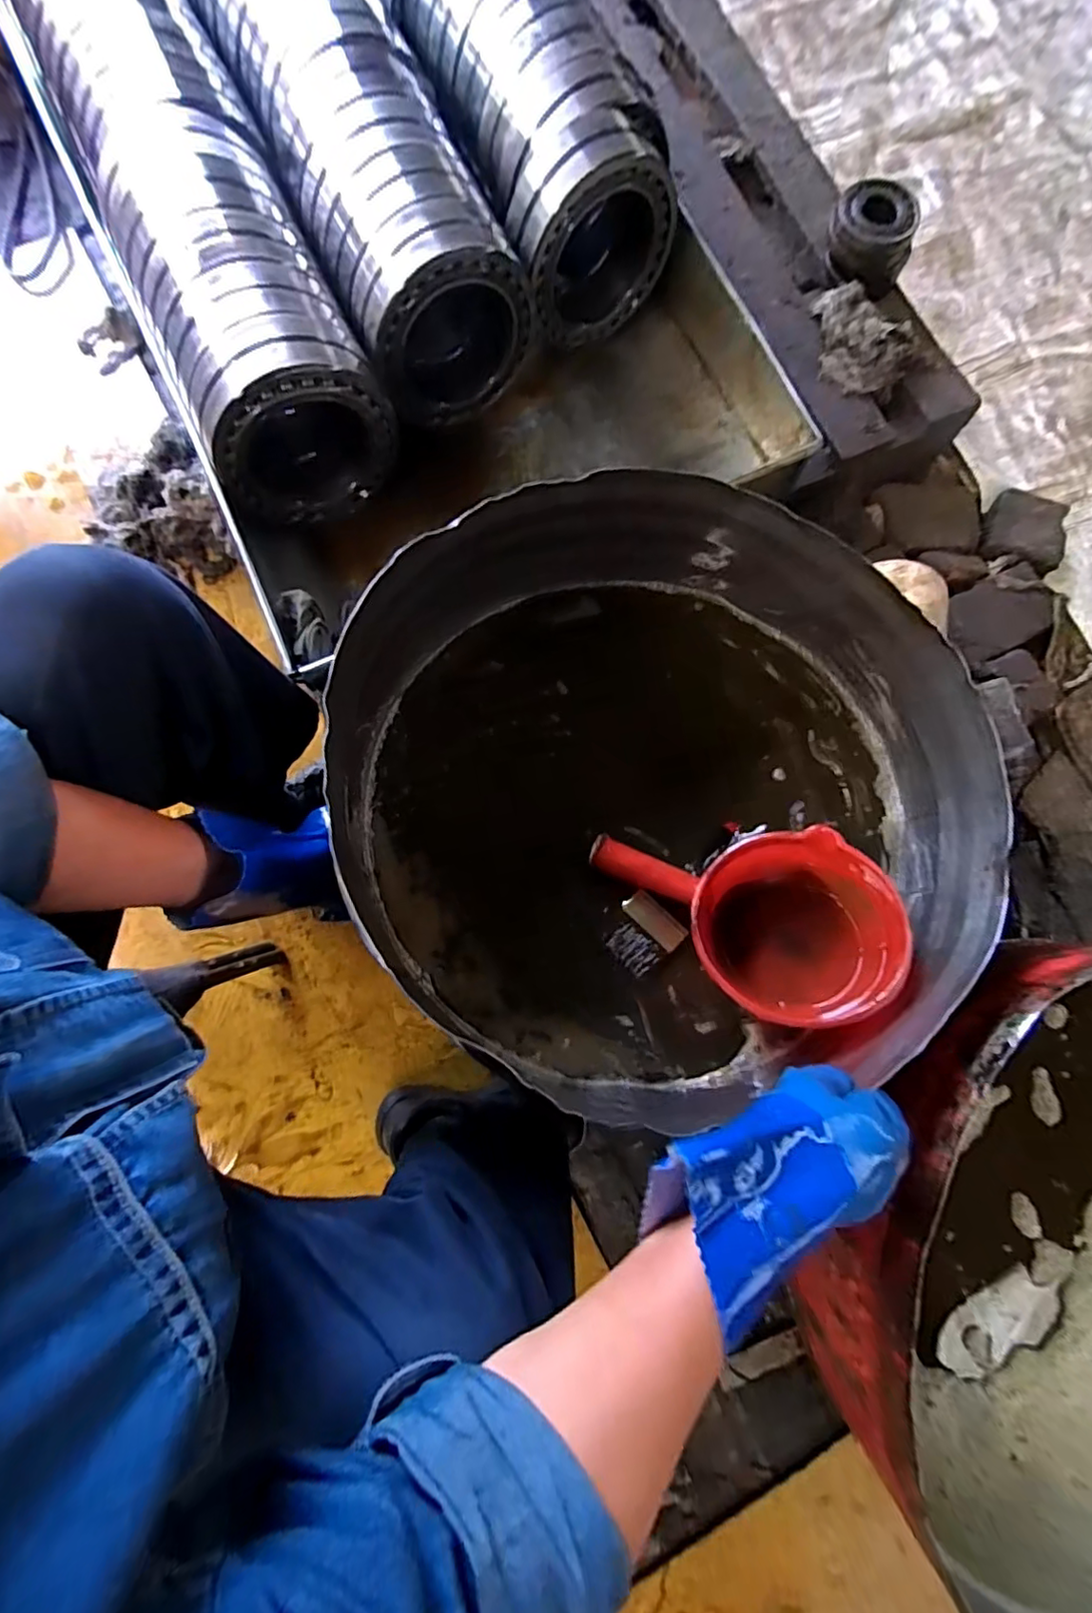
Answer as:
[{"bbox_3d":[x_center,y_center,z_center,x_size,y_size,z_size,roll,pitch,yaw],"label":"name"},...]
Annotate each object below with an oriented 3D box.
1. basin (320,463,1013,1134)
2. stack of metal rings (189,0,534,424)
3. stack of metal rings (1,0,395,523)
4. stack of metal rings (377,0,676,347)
[{"bbox_3d":[0.105,-0.024,0.534,0.546,0.161,0.535,0,76,-1],"label":"basin"},{"bbox_3d":[-0.338,-1.004,0.787,0.222,0.217,1.027,-27,78,-7],"label":"stack of metal rings"},{"bbox_3d":[-0.510,-0.881,0.754,0.217,0.239,1.092,-26,83,-7],"label":"stack of metal rings"},{"bbox_3d":[-0.103,-1.024,0.777,0.218,0.225,0.767,-28,78,-7],"label":"stack of metal rings"}]

